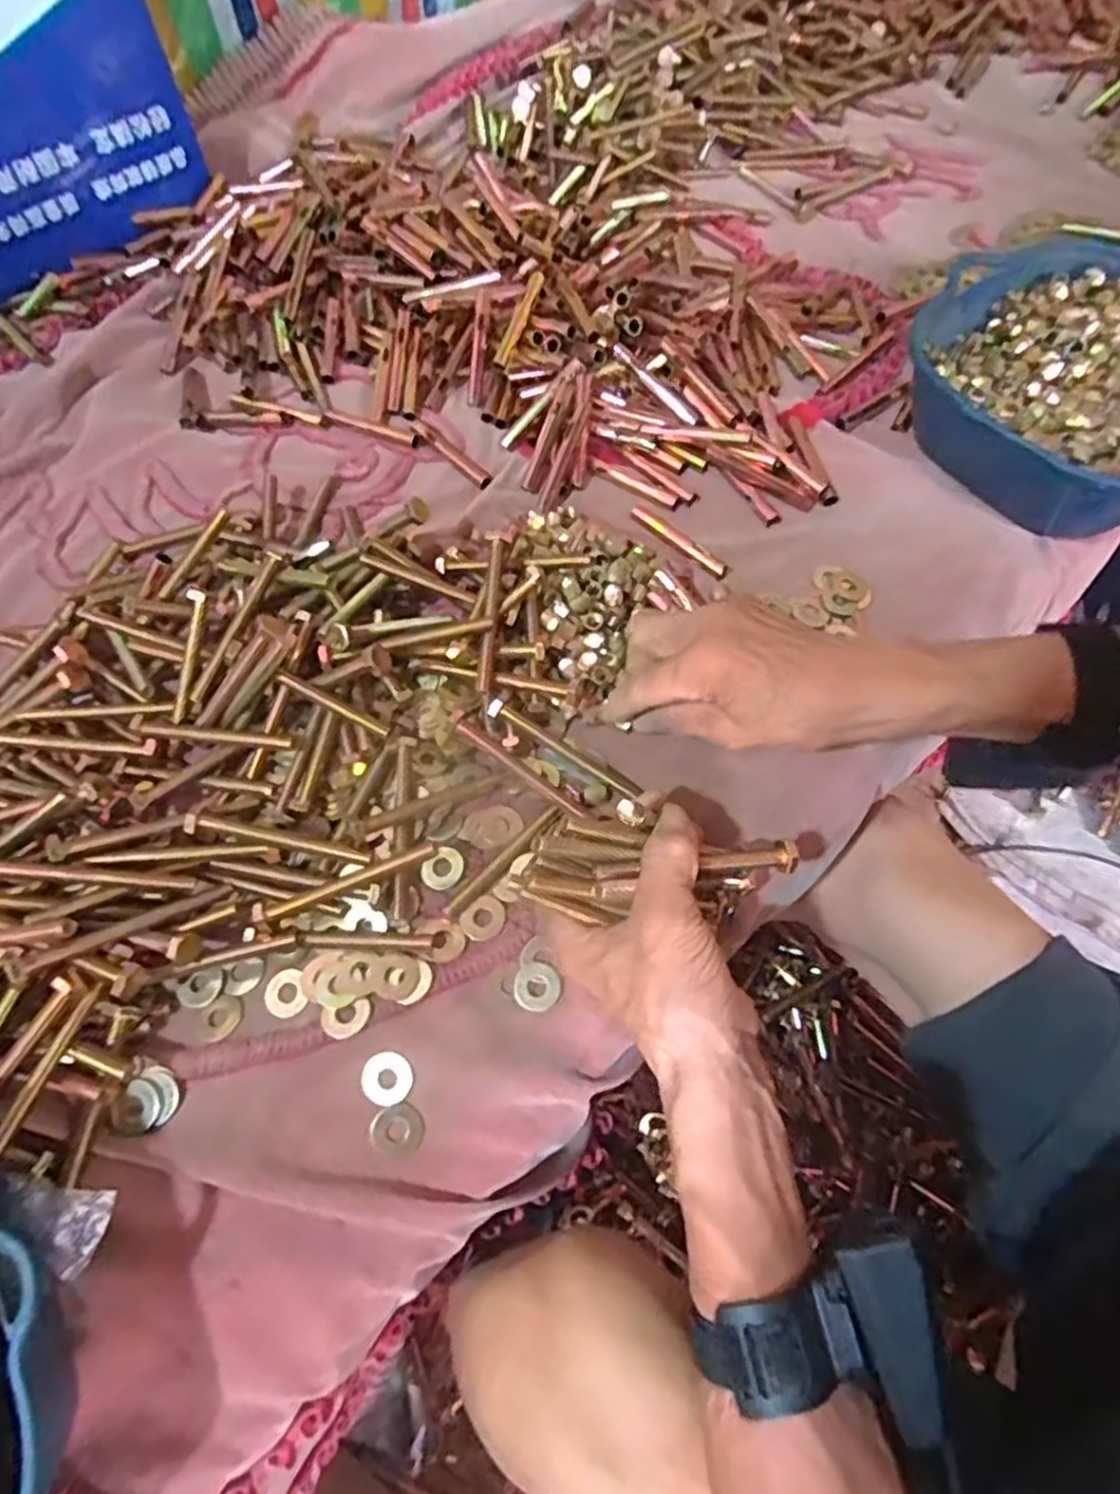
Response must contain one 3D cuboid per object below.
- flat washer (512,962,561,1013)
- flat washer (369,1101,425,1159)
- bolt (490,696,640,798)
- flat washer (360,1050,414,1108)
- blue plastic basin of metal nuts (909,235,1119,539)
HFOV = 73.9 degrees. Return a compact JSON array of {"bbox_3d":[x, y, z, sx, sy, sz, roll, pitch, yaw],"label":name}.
[{"bbox_3d":[-0.013,0.131,0.407,0.025,0.004,0.024,-1,63,1],"label":"flat washer"},{"bbox_3d":[-0.082,0.193,0.375,0.026,0.005,0.024,-1,63,1],"label":"flat washer"},{"bbox_3d":[0.003,0.002,0.452,0.103,0.016,0.014,31,68,1],"label":"bolt"},{"bbox_3d":[-0.089,0.170,0.383,0.026,0.004,0.025,-1,63,1],"label":"flat washer"},{"bbox_3d":[0.373,-0.252,0.542,0.221,0.080,0.230,-1,63,1],"label":"blue plastic basin of metal nuts"}]

